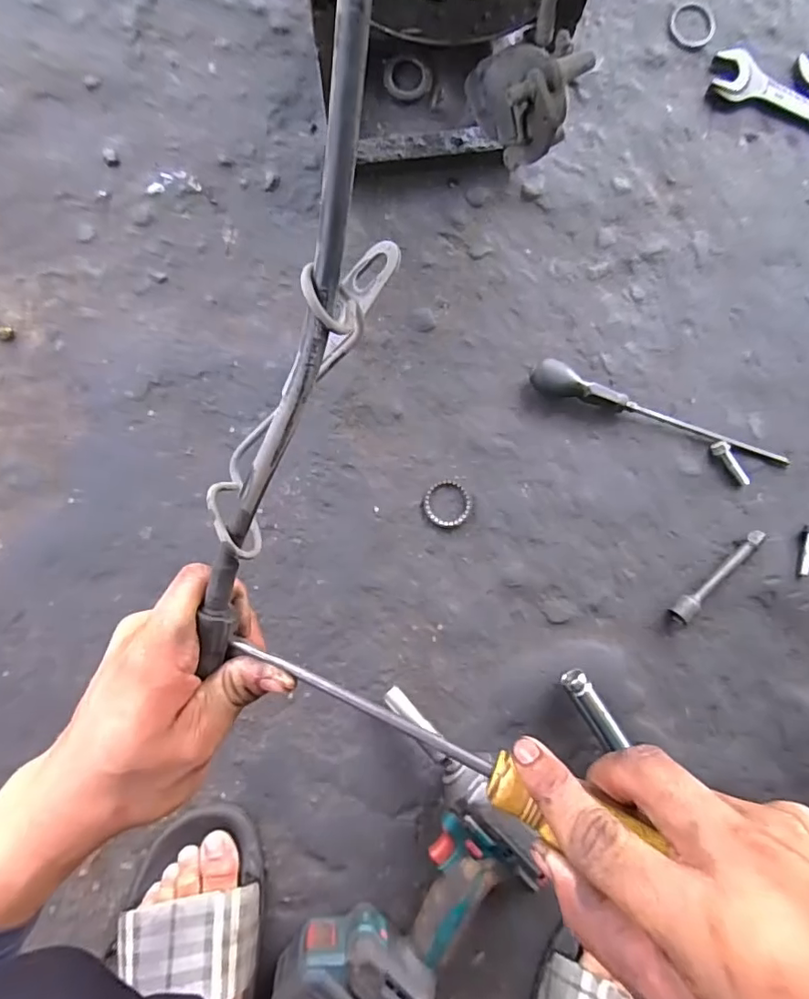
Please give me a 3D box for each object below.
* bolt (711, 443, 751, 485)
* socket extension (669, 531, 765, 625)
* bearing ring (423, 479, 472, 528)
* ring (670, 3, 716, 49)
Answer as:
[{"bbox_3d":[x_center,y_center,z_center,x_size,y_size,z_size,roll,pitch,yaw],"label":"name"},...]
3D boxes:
[{"bbox_3d":[0.349,-0.039,0.564,0.016,0.018,0.053,-39,89,-6],"label":"bolt"},{"bbox_3d":[0.328,0.079,0.549,0.130,0.020,0.022,-42,89,-6],"label":"socket extension"},{"bbox_3d":[0.044,0.004,0.546,0.047,0.004,0.048,0,85,-4],"label":"bearing ring"},{"bbox_3d":[0.338,-0.556,0.622,0.055,0.005,0.052,0,85,-4],"label":"ring"}]

